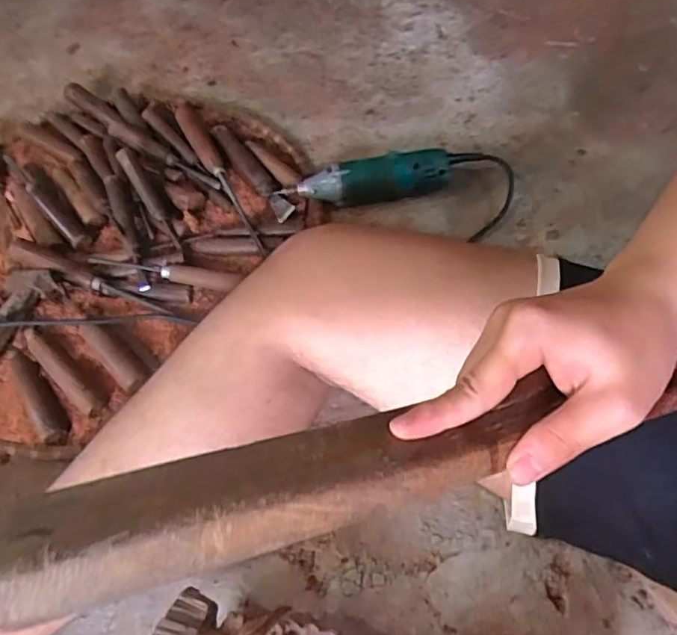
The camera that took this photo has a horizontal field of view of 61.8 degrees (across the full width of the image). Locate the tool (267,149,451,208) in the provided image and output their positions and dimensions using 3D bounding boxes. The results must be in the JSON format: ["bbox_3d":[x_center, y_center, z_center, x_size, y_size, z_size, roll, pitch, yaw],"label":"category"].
[{"bbox_3d":[0.031,-0.163,0.681,0.215,0.047,0.042,-10,62,-6],"label":"tool"}]

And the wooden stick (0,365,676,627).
[{"bbox_3d":[0.021,0.066,0.266,0.339,0.024,0.051,-12,62,-12],"label":"wooden stick"}]

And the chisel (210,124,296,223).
[{"bbox_3d":[-0.110,-0.188,0.711,0.030,0.028,0.151,-33,67,-17],"label":"chisel"}]

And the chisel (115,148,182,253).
[{"bbox_3d":[-0.221,-0.141,0.670,0.021,0.020,0.131,-32,90,-16],"label":"chisel"}]

